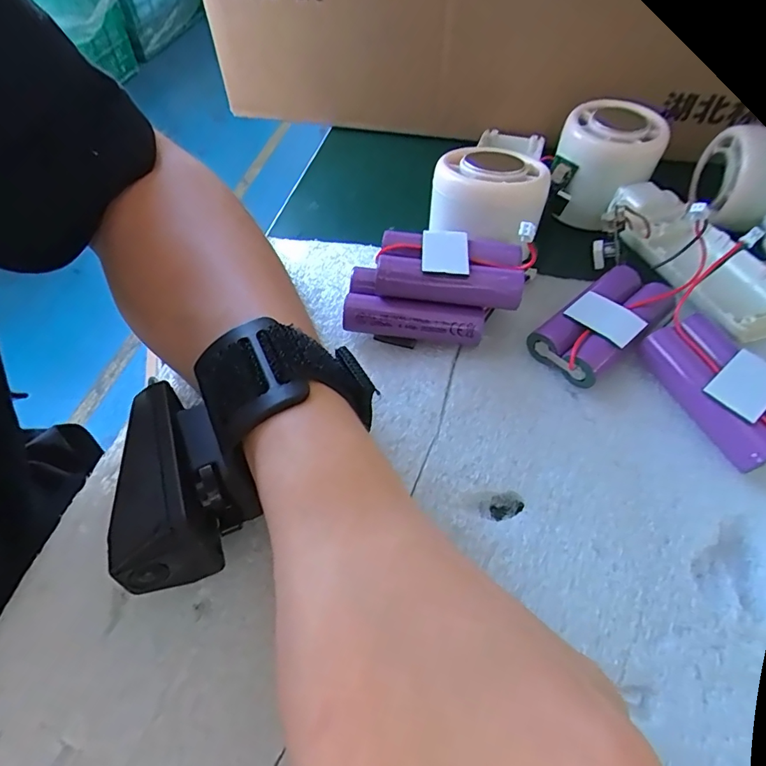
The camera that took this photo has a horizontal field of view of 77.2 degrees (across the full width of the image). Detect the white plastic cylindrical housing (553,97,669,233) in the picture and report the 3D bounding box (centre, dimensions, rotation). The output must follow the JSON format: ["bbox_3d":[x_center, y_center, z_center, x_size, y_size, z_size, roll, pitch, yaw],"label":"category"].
[{"bbox_3d":[0.132,-0.131,0.290,0.054,0.051,0.056,0,56,0],"label":"white plastic cylindrical housing"}]

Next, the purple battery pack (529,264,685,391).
[{"bbox_3d":[0.105,-0.029,0.226,0.067,0.023,0.035,-35,61,-22],"label":"purple battery pack"}]

